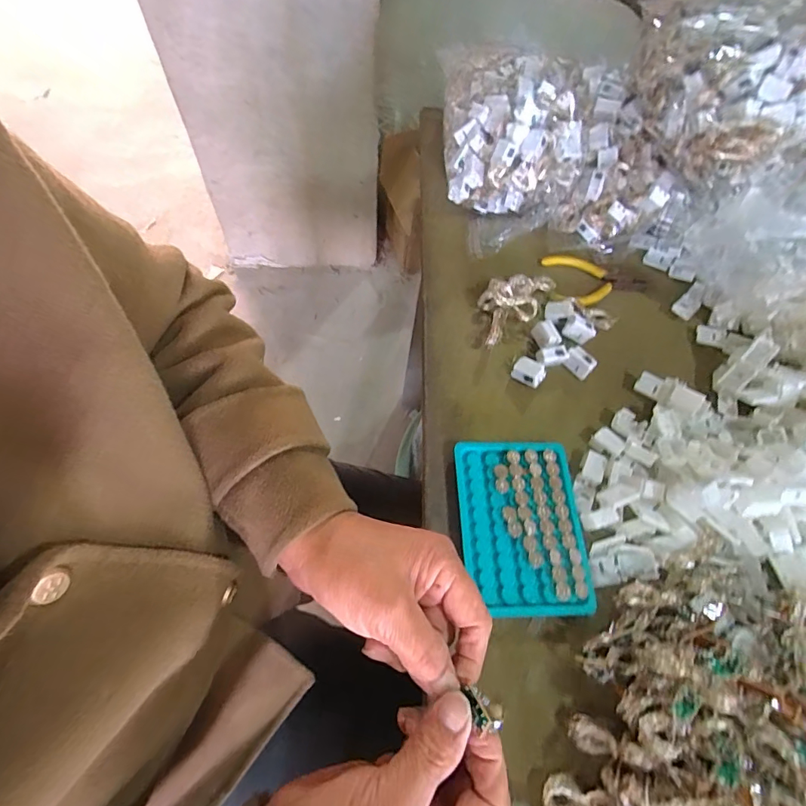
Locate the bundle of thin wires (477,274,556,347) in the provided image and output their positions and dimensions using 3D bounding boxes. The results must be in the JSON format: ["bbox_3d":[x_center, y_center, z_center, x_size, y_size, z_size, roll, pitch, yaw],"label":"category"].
[{"bbox_3d":[0.105,-0.100,0.425,0.055,0.028,0.109,31,65,12],"label":"bundle of thin wires"}]

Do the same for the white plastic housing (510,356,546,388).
[{"bbox_3d":[0.117,-0.030,0.399,0.028,0.016,0.019,35,66,13],"label":"white plastic housing"}]

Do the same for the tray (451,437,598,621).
[{"bbox_3d":[0.091,0.093,0.334,0.093,0.009,0.130,1,62,-3],"label":"tray"}]

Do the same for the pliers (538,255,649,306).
[{"bbox_3d":[0.207,-0.126,0.459,0.114,0.015,0.065,7,62,0],"label":"pliers"}]

